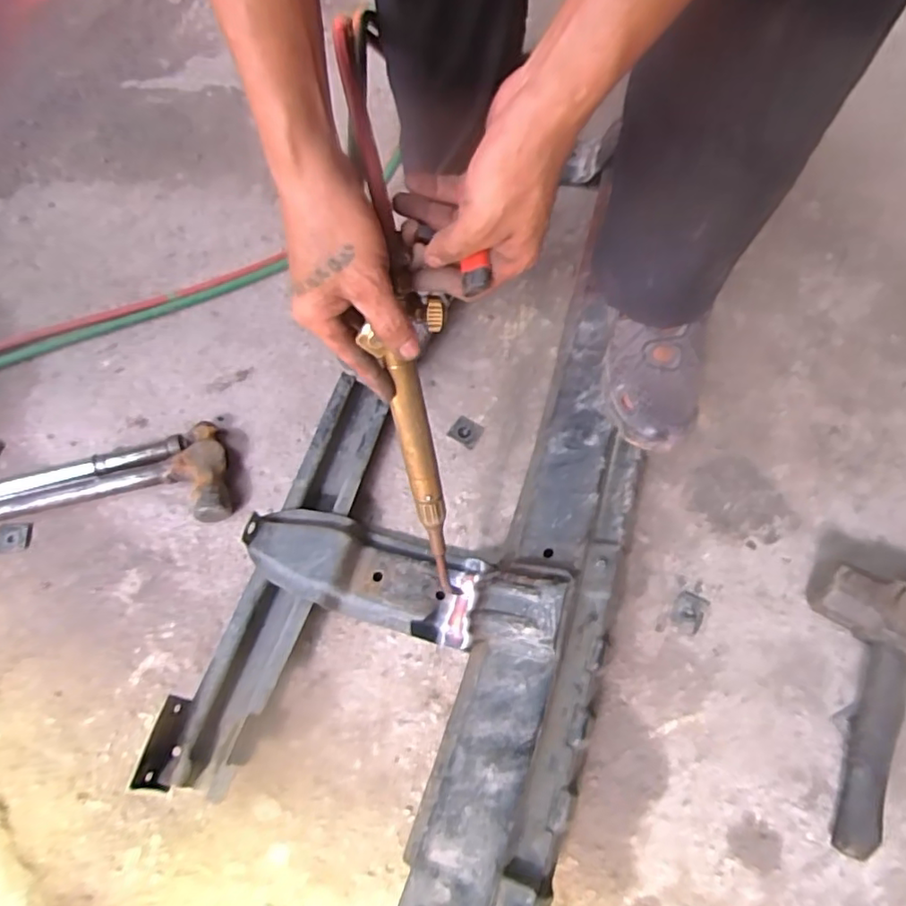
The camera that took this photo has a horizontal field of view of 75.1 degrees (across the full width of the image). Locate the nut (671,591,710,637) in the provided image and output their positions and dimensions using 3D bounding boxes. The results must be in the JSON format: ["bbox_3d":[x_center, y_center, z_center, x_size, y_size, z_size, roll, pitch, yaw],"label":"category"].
[{"bbox_3d":[0.255,0.171,0.635,0.032,0.004,0.042,27,69,12],"label":"nut"}]

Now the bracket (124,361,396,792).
[{"bbox_3d":[-0.174,0.116,0.622,0.084,0.074,0.446,17,68,9],"label":"bracket"}]

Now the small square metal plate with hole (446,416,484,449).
[{"bbox_3d":[0.016,-0.026,0.730,0.036,0.004,0.033,26,69,12],"label":"small square metal plate with hole"}]

